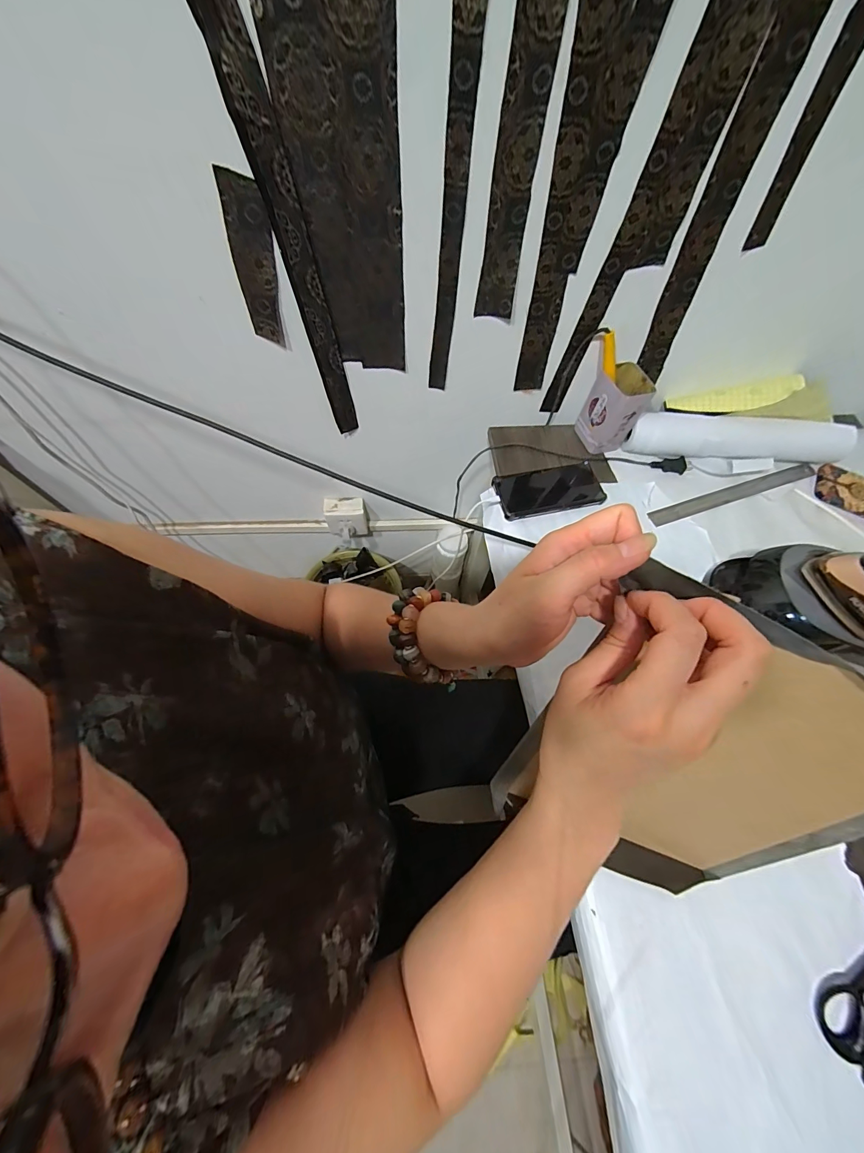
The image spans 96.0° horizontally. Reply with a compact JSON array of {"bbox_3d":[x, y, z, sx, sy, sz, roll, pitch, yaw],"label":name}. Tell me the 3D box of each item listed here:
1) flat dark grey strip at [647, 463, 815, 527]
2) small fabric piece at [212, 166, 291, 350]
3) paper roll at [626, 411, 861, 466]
[{"bbox_3d":[0.494,-0.136,0.634,0.319,0.005,0.026,-18,75,-9],"label":"flat dark grey strip"},{"bbox_3d":[-0.211,-0.365,0.468,0.051,0.172,0.010,9,60,-7],"label":"small fabric piece"},{"bbox_3d":[0.499,-0.222,0.630,0.347,0.056,0.048,6,64,0],"label":"paper roll"}]

